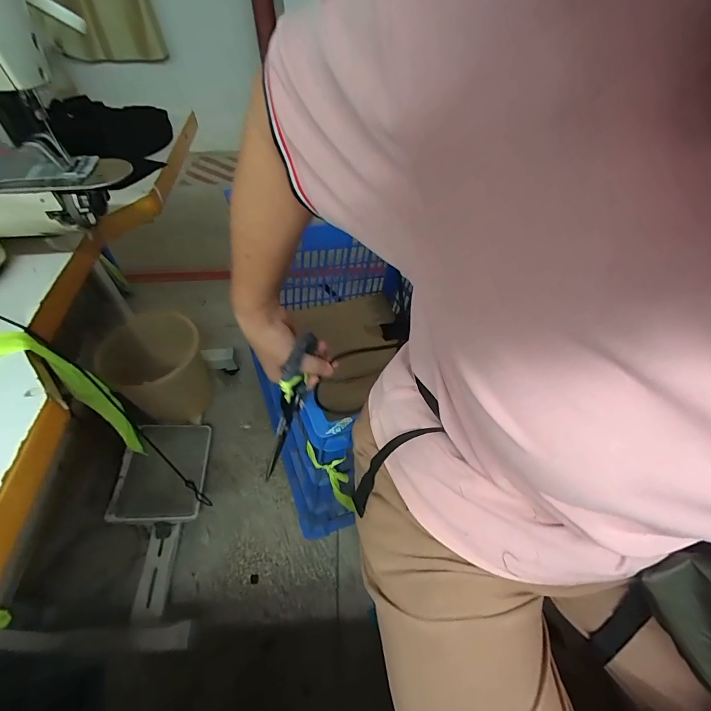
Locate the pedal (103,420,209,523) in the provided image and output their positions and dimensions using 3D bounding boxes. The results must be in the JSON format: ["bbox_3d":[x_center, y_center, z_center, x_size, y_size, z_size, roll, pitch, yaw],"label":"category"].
[{"bbox_3d":[-0.529,0.313,1.059,0.219,0.065,0.290,13,44,-24],"label":"pedal"}]

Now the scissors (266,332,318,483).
[{"bbox_3d":[-0.078,0.059,0.465,0.018,0.166,0.068,18,16,16],"label":"scissors"}]

